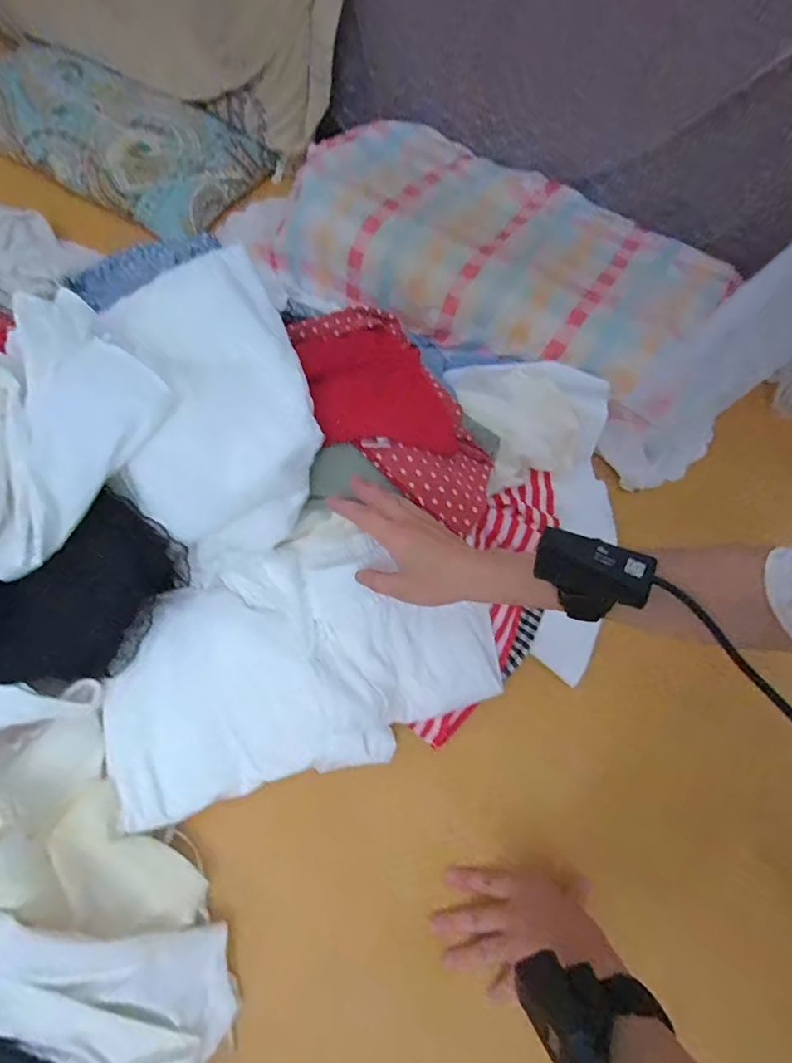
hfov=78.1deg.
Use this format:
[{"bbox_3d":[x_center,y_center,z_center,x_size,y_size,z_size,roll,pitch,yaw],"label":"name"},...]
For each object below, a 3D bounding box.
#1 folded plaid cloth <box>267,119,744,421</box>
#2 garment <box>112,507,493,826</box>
[{"bbox_3d":[0.133,-0.387,0.680,0.572,0.085,0.319,25,69,7],"label":"folded plaid cloth"},{"bbox_3d":[-0.099,0.131,0.478,0.359,0.072,0.223,-28,71,-13],"label":"garment"}]

